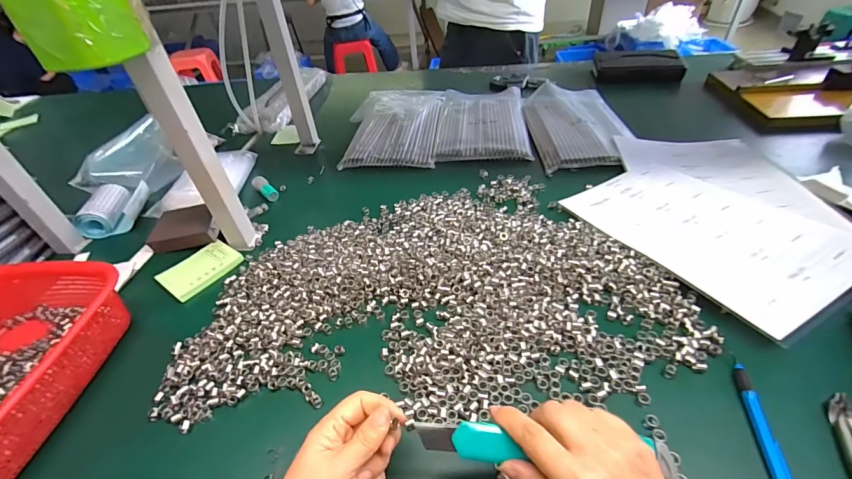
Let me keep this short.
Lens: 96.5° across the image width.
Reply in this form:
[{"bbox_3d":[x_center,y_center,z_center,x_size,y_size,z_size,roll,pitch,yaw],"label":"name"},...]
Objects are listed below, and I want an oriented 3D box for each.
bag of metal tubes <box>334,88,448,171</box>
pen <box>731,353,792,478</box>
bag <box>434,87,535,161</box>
[{"bbox_3d":[-0.072,-0.253,0.826,0.199,0.032,0.313,-1,40,8],"label":"bag of metal tubes"},{"bbox_3d":[0.280,0.154,0.316,0.011,0.007,0.119,6,42,15],"label":"pen"},{"bbox_3d":[0.121,-0.262,0.822,0.180,0.018,0.322,-1,40,8],"label":"bag"}]

